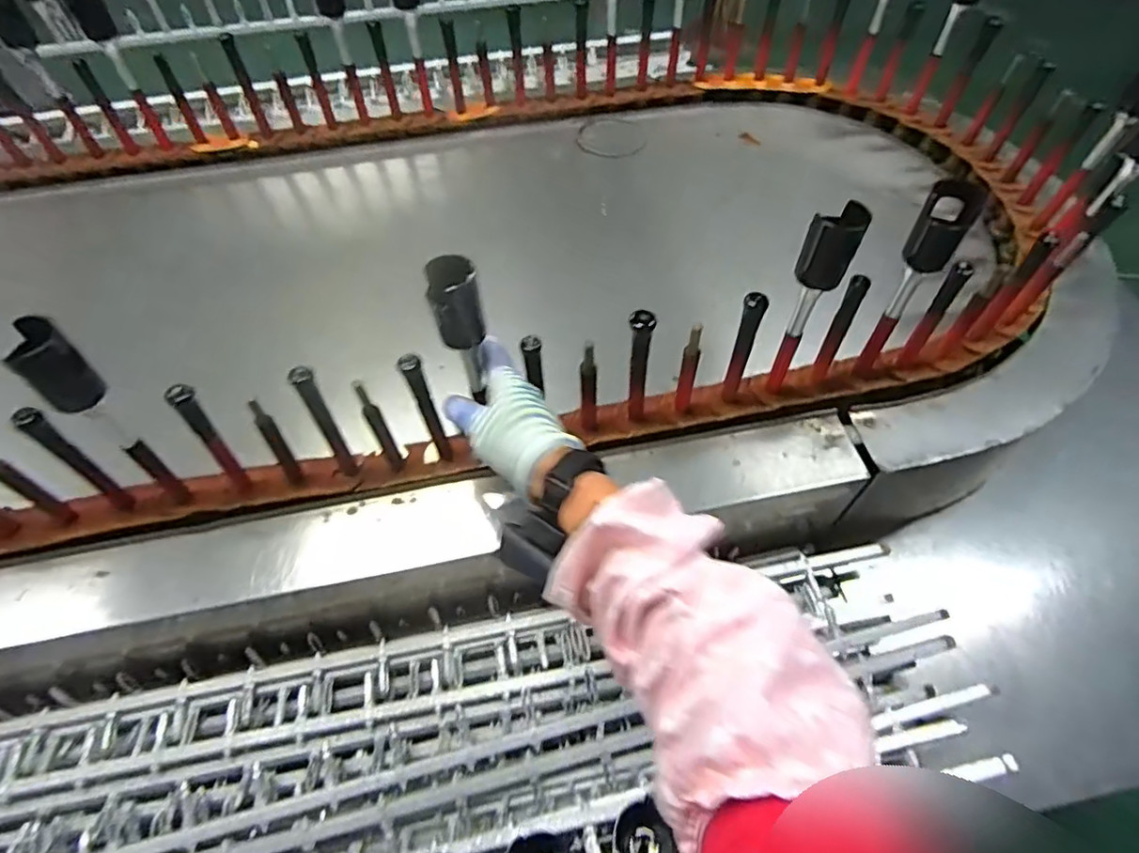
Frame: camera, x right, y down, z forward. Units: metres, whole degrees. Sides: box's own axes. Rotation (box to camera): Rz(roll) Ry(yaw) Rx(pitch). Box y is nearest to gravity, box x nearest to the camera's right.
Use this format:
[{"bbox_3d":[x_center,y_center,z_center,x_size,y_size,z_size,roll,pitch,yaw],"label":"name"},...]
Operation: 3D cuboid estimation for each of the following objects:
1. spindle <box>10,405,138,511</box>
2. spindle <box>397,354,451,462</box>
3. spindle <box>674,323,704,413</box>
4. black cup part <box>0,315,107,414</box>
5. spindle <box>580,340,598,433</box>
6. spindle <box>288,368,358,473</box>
[{"bbox_3d":[-0.437,0.034,0.545,0.015,0.152,0.024,26,60,17],"label":"spindle"},{"bbox_3d":[-0.134,-0.014,0.577,0.017,0.150,0.018,-21,58,-13],"label":"spindle"},{"bbox_3d":[0.120,-0.056,0.610,0.016,0.128,0.010,16,58,11],"label":"spindle"},{"bbox_3d":[-0.379,-0.043,0.451,0.038,0.068,0.036,-39,64,-22],"label":"black cup part"},{"bbox_3d":[0.020,-0.037,0.596,0.017,0.133,0.020,0,56,1],"label":"spindle"},{"bbox_3d":[-0.228,-0.001,0.571,0.023,0.152,0.017,-30,61,-18],"label":"spindle"}]

